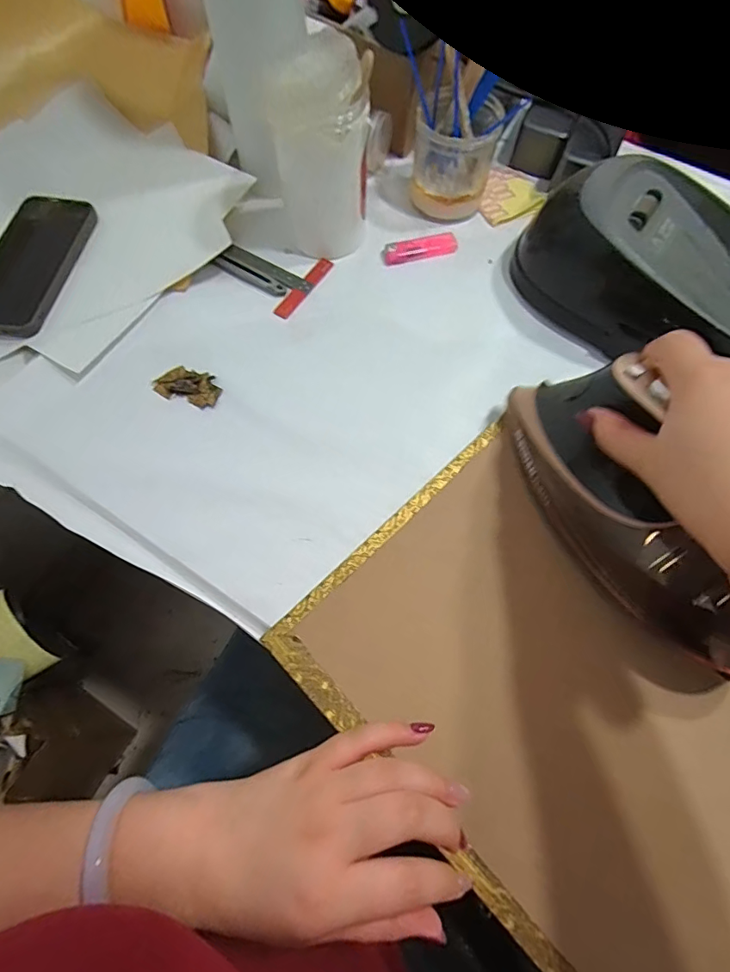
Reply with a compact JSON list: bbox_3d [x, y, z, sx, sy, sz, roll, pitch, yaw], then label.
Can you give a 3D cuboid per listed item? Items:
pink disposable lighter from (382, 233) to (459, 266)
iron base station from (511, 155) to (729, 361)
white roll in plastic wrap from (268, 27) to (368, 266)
[{"bbox_3d":[0.058,-0.245,0.504,0.078,0.010,0.023,-16,68,-7],"label":"pink disposable lighter"},{"bbox_3d":[0.284,-0.186,0.436,0.273,0.089,0.160,39,72,15],"label":"iron base station"},{"bbox_3d":[-0.039,-0.300,0.445,0.075,0.156,0.082,0,67,0],"label":"white roll in plastic wrap"}]

